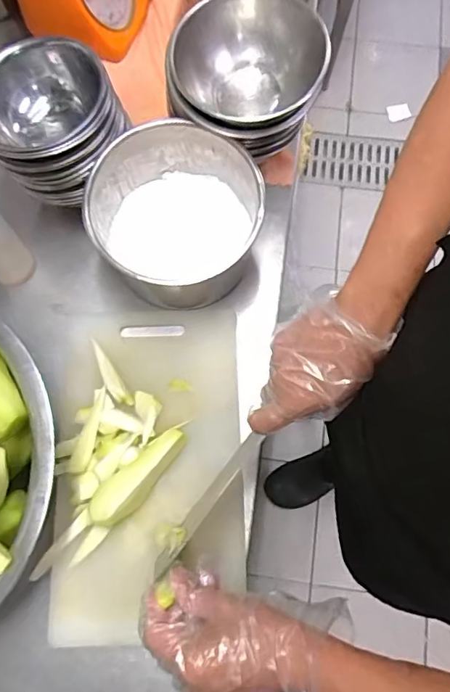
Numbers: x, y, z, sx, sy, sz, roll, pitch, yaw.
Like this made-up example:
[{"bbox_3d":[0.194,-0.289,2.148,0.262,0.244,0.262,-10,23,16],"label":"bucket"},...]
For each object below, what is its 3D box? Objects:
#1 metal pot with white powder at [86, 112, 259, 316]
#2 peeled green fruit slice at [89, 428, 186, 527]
[{"bbox_3d":[-0.052,-0.156,0.599,0.177,0.128,0.179,0,76,0],"label":"metal pot with white powder"},{"bbox_3d":[-0.093,0.143,0.550,0.124,0.036,0.043,-41,79,-10],"label":"peeled green fruit slice"}]

